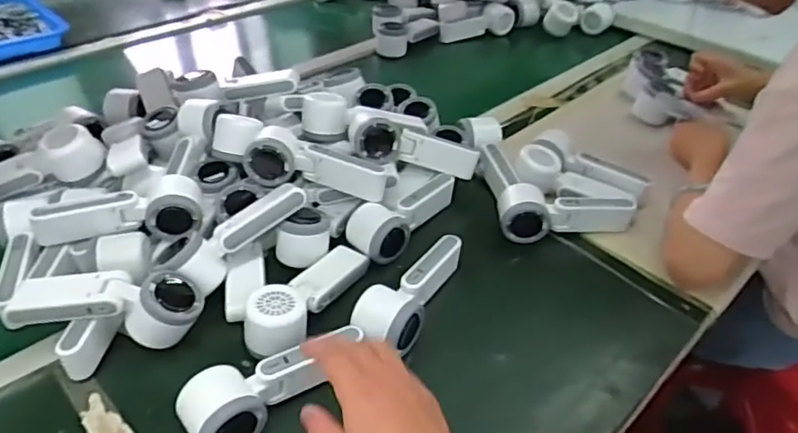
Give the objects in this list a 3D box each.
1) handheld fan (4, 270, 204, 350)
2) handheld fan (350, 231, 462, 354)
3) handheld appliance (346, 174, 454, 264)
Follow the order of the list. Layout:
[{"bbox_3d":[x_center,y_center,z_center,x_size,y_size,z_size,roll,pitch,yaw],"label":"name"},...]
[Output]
[{"bbox_3d":[-0.270,0.097,0.549,0.164,0.068,0.066,-5,41,-10],"label":"handheld fan"},{"bbox_3d":[0.011,0.074,0.611,0.060,0.049,0.162,20,43,18],"label":"handheld fan"},{"bbox_3d":[0.005,-0.010,0.704,0.064,0.045,0.166,26,45,24],"label":"handheld appliance"}]

